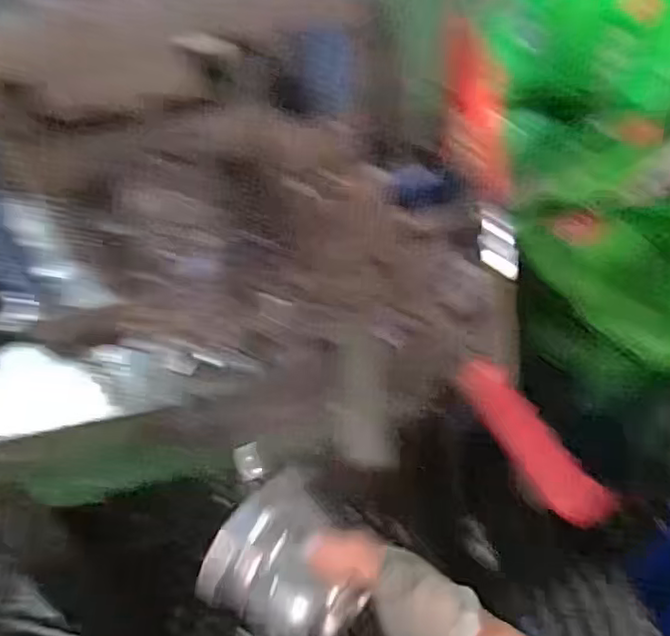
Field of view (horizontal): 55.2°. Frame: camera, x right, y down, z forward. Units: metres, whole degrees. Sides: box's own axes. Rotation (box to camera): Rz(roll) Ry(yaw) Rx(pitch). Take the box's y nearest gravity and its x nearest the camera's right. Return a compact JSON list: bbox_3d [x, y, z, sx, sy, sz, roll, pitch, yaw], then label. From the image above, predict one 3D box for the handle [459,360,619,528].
[{"bbox_3d":[0.106,0.067,0.349,0.028,0.022,0.102,-31,60,-18],"label":"handle"}]

